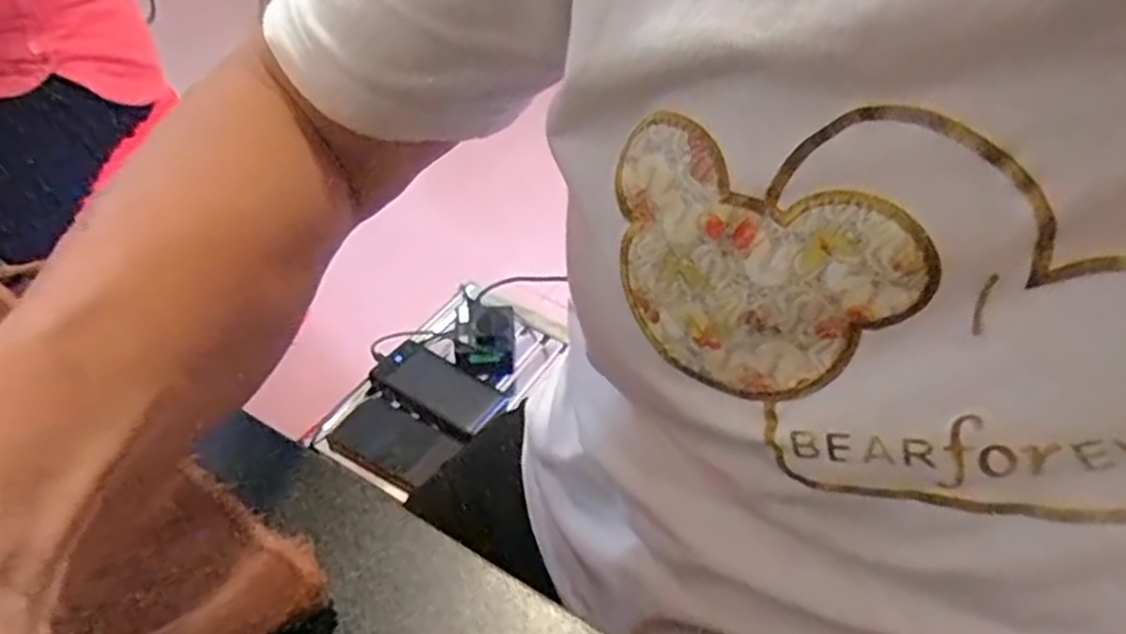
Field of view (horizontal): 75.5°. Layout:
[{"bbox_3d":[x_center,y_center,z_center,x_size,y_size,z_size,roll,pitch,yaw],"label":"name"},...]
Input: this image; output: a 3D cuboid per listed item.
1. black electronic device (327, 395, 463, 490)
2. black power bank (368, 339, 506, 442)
[{"bbox_3d":[-0.191,0.137,0.817,0.140,0.019,0.075,26,49,22],"label":"black electronic device"},{"bbox_3d":[-0.151,0.084,0.856,0.156,0.021,0.071,27,50,22],"label":"black power bank"}]

